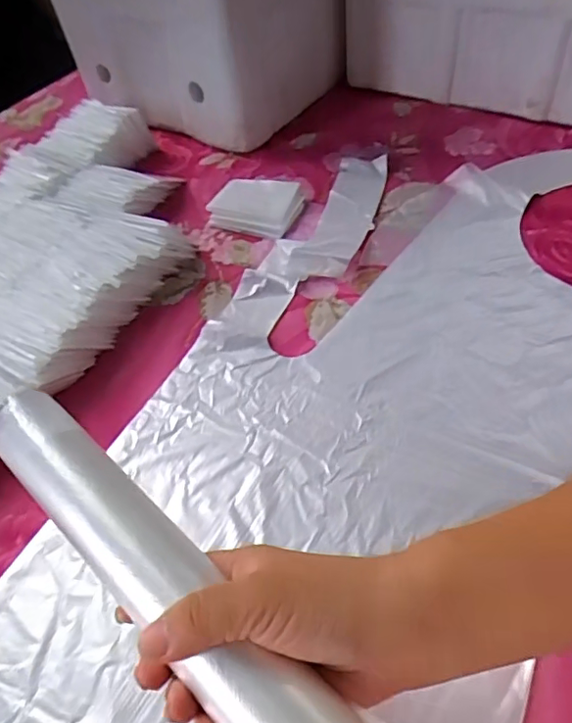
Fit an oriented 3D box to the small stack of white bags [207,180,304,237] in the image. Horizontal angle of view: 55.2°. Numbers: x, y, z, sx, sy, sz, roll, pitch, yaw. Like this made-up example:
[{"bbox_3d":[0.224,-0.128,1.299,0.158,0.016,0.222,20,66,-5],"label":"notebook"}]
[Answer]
[{"bbox_3d":[-0.030,-0.167,0.581,0.085,0.032,0.073,15,52,17],"label":"small stack of white bags"}]

